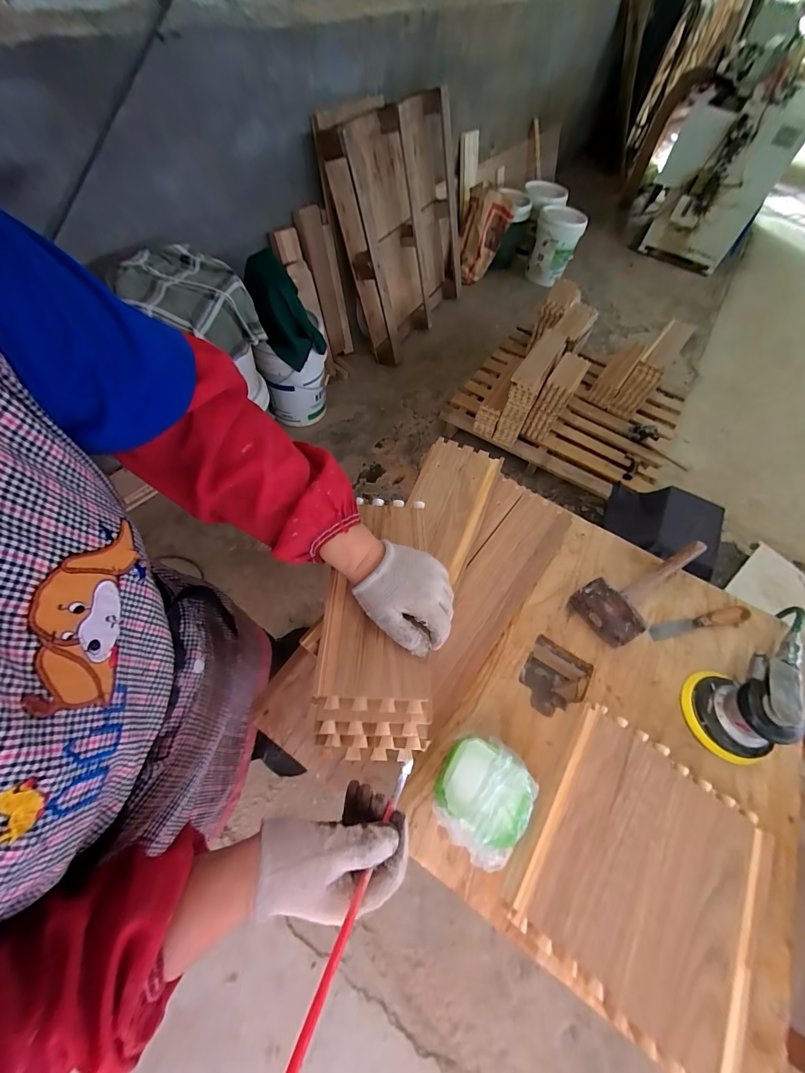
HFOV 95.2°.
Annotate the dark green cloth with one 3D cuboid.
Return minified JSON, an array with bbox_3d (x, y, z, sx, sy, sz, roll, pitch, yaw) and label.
[{"bbox_3d":[-0.408,-0.775,1.282,0.184,0.300,0.140,-40,68,-21],"label":"dark green cloth"}]

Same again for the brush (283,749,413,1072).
[{"bbox_3d":[-0.039,0.277,0.274,0.015,0.005,0.249,22,33,12],"label":"brush"}]

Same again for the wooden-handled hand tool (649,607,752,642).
[{"bbox_3d":[0.468,0.136,0.578,0.160,0.015,0.025,-8,61,-9],"label":"wooden-handled hand tool"}]

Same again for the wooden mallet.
[{"bbox_3d":[0.404,0.071,0.580,0.284,0.056,0.092,-23,65,-17],"label":"wooden mallet"}]

